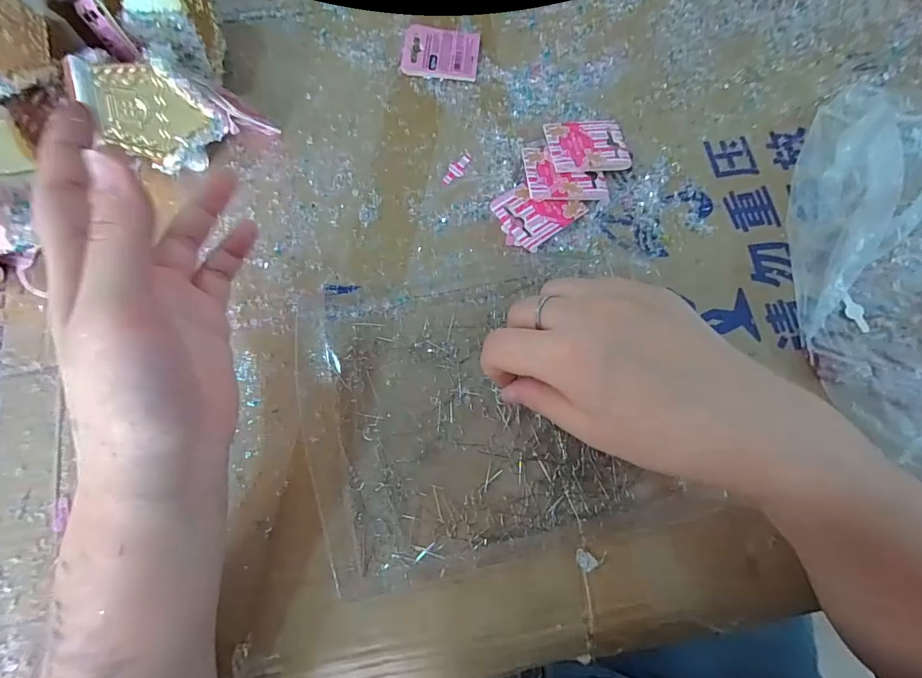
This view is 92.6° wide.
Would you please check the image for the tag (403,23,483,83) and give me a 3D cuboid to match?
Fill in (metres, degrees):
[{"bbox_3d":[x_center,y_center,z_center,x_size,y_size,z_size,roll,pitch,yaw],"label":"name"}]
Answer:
[{"bbox_3d":[-0.016,-0.231,0.356,0.059,0.007,0.047,6,75,2],"label":"tag"}]

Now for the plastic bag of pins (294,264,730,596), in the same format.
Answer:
[{"bbox_3d":[0.017,0.045,0.284,0.229,0.009,0.182,-10,75,-2],"label":"plastic bag of pins"}]

